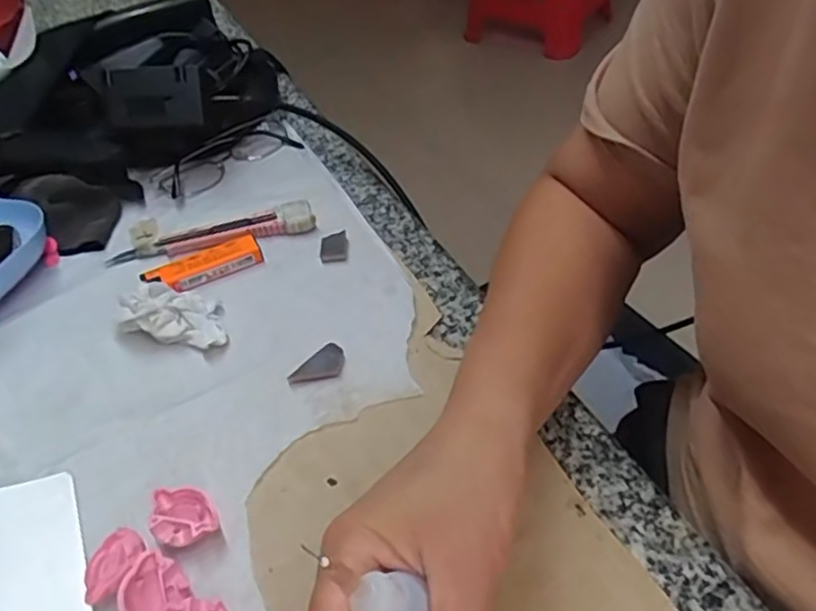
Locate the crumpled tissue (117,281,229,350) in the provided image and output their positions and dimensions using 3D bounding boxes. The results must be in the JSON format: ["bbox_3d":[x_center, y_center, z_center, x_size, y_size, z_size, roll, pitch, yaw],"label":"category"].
[{"bbox_3d":[-0.144,0.007,0.427,0.070,0.019,0.040,17,49,22],"label":"crumpled tissue"}]

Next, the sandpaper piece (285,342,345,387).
[{"bbox_3d":[-0.054,0.035,0.392,0.035,0.006,0.022,-21,47,-14],"label":"sandpaper piece"}]

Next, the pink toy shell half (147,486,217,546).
[{"bbox_3d":[-0.108,0.102,0.328,0.030,0.014,0.031,-18,46,-11],"label":"pink toy shell half"}]

